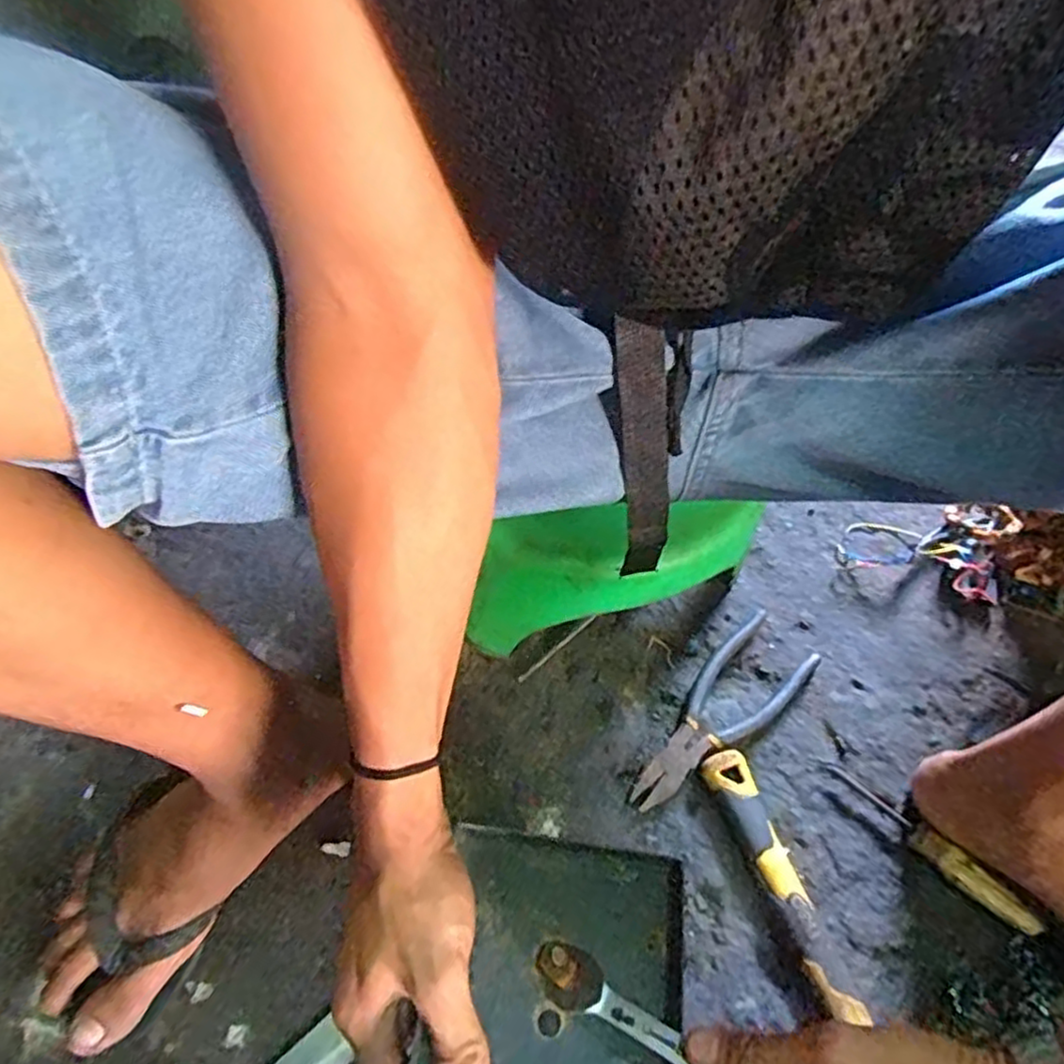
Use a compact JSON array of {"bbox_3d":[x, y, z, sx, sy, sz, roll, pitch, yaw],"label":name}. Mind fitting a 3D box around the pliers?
[{"bbox_3d":[0.147,0.144,0.559,0.192,0.015,0.065,-39,67,-23],"label":"pliers"}]

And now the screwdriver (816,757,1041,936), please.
[{"bbox_3d":[0.287,0.221,0.509,0.022,0.022,0.164,-36,66,-22],"label":"screwdriver"}]

